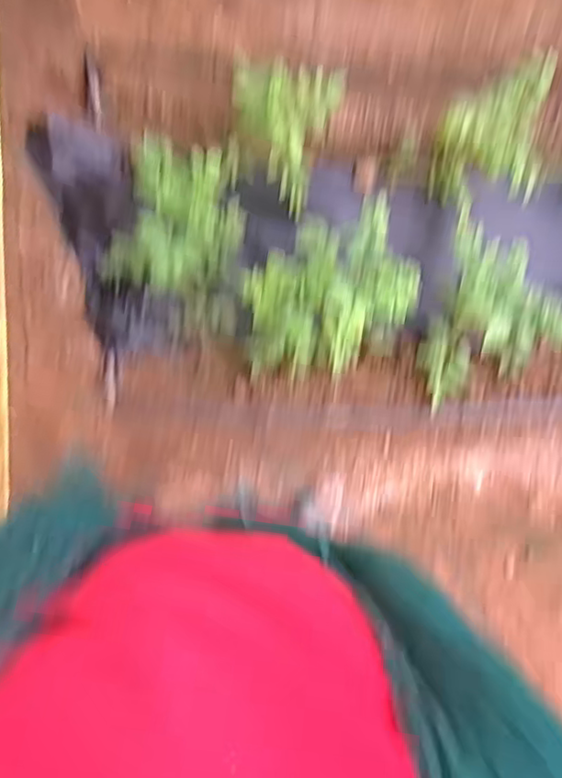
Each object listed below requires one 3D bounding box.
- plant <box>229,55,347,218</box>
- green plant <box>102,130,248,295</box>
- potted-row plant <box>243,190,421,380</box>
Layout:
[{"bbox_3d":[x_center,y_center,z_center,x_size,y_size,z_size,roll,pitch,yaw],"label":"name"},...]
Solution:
[{"bbox_3d":[-0.007,-0.498,1.264,0.203,0.194,0.247,15,82,-5],"label":"plant"},{"bbox_3d":[-0.193,-0.325,1.225,0.233,0.185,0.304,19,81,-4],"label":"green plant"},{"bbox_3d":[0.078,-0.164,1.205,0.302,0.239,0.253,-29,87,-9],"label":"potted-row plant"}]

